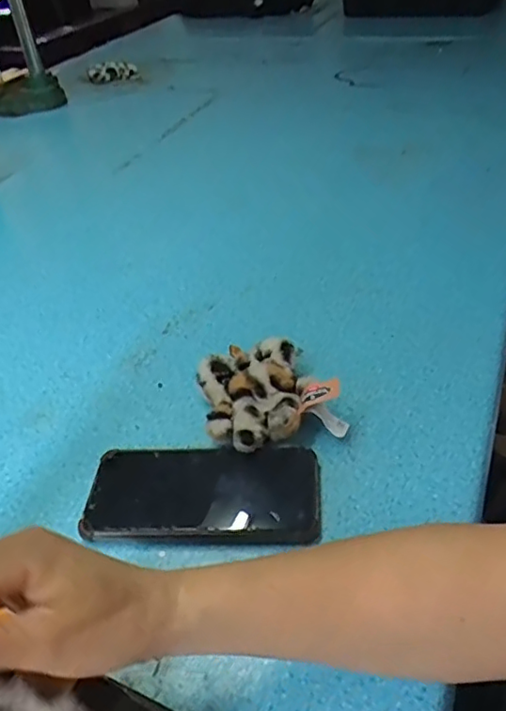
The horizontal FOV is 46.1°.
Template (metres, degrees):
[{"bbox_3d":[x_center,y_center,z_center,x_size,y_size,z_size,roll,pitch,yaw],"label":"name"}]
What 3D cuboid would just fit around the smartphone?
[{"bbox_3d":[-0.036,0.101,0.435,0.167,0.013,0.082,-2,39,5],"label":"smartphone"}]

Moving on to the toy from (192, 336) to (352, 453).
[{"bbox_3d":[0.009,0.023,0.500,0.106,0.040,0.125,-11,39,-7],"label":"toy"}]

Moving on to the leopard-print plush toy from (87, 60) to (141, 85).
[{"bbox_3d":[-0.337,-0.685,1.435,0.122,0.044,0.049,-20,41,-18],"label":"leopard-print plush toy"}]

